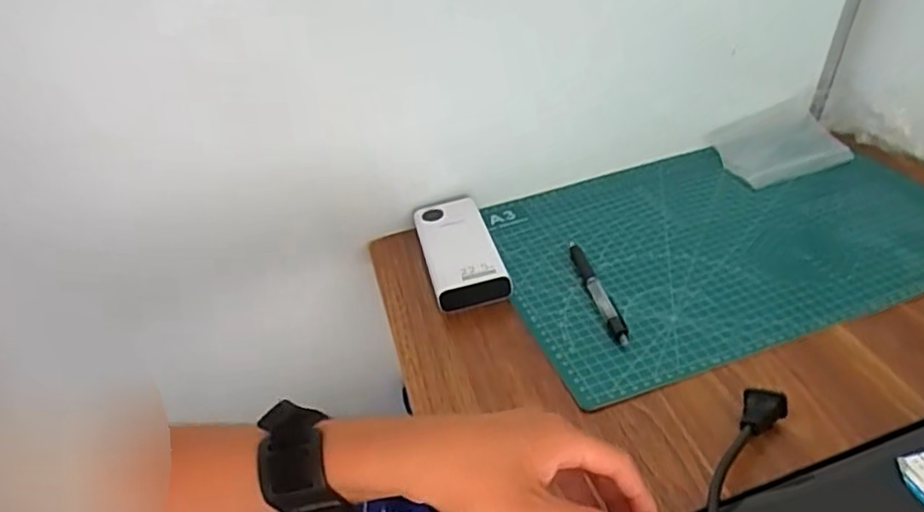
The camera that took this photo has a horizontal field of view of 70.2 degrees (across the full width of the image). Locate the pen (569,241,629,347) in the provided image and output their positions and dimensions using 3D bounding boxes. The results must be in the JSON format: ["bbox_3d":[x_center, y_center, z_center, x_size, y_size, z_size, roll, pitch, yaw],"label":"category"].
[{"bbox_3d":[0.119,0.028,0.583,0.014,0.013,0.144,-10,36,-5],"label":"pen"}]

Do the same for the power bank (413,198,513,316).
[{"bbox_3d":[-0.005,-0.007,0.637,0.066,0.034,0.146,-12,36,-8],"label":"power bank"}]

